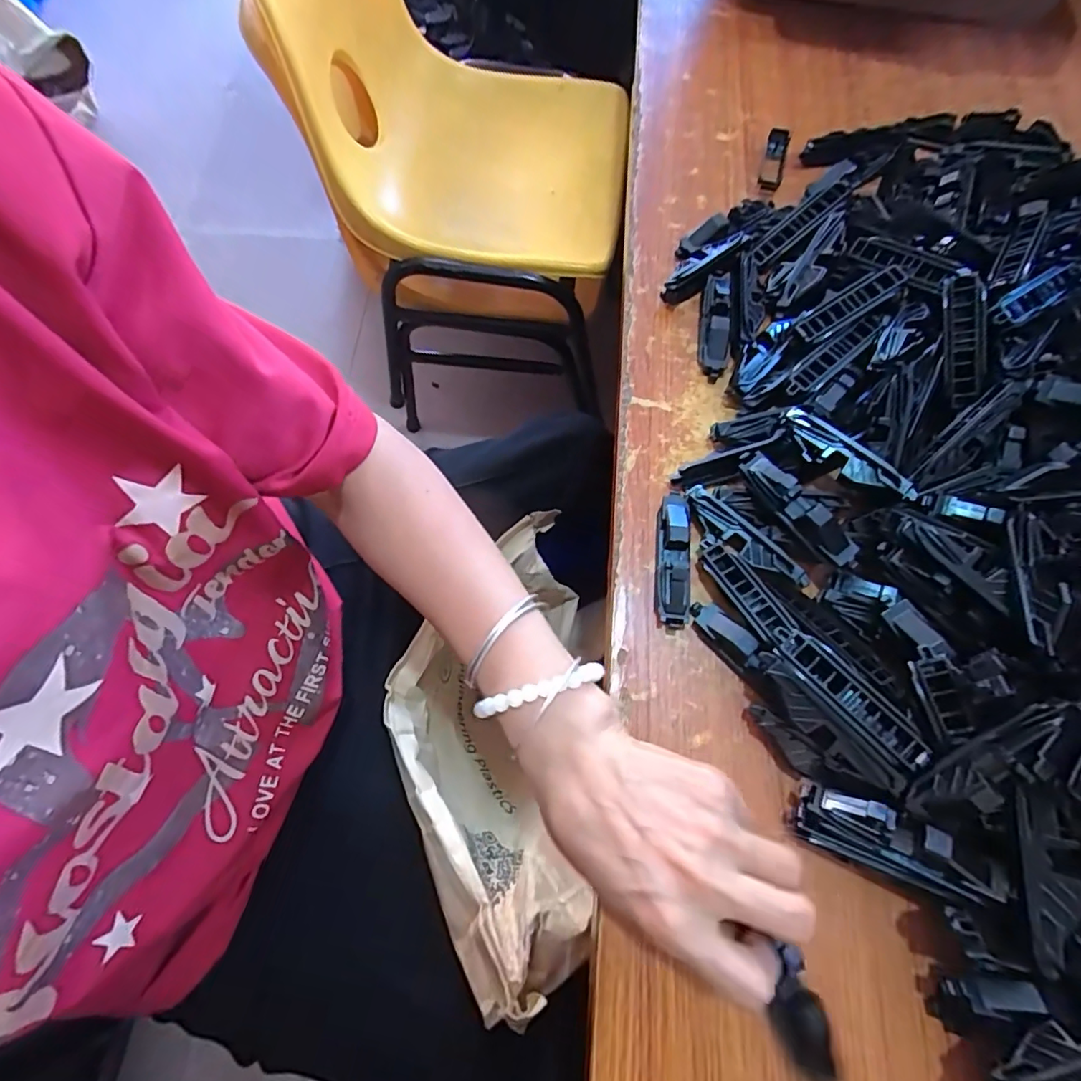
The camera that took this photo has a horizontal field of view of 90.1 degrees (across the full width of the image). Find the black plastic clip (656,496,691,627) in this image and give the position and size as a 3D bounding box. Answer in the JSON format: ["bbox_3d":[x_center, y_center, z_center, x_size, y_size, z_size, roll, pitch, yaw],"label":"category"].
[{"bbox_3d":[0.076,0.010,0.310,0.017,0.015,0.079,4,71,3],"label":"black plastic clip"}]

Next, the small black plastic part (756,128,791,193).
[{"bbox_3d":[0.181,-0.293,0.417,0.017,0.013,0.055,16,72,7],"label":"small black plastic part"}]

